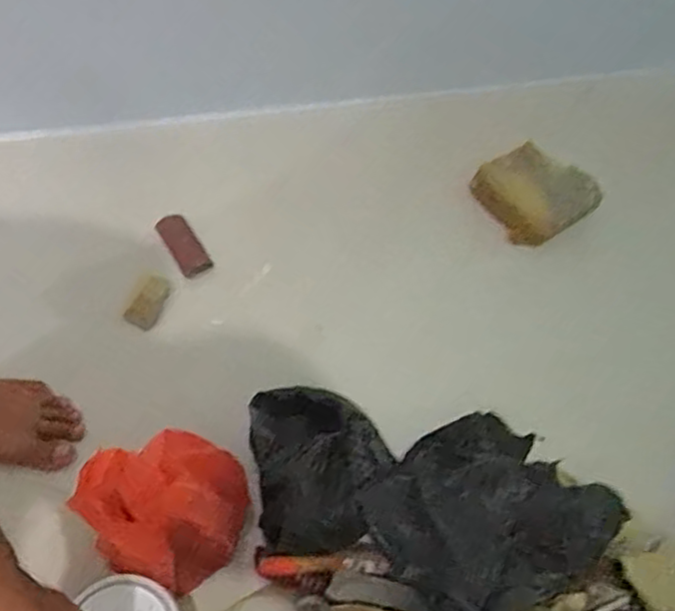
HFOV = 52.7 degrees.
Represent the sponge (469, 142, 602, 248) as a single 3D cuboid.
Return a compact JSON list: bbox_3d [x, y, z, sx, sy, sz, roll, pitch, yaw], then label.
[{"bbox_3d":[0.301,-0.171,1.048,0.158,0.138,0.043,43,31,-4],"label":"sponge"}]

